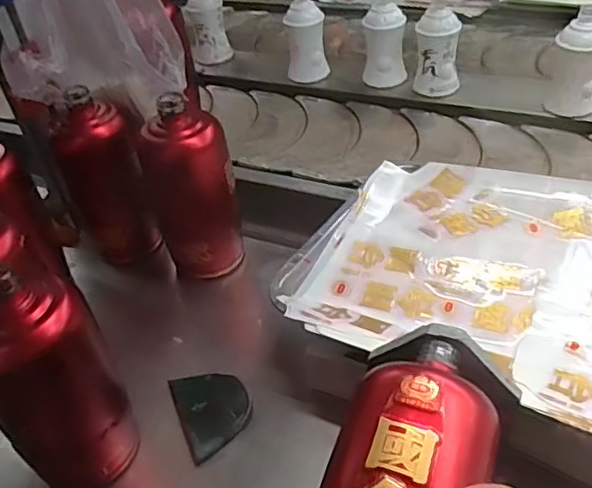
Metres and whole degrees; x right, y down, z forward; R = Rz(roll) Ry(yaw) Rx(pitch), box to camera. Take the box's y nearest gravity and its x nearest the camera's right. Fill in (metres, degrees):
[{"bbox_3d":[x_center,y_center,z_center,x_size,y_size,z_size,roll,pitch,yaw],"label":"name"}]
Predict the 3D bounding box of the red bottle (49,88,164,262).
[{"bbox_3d":[-0.190,-0.054,0.617,0.076,0.181,0.083,-27,45,-20],"label":"red bottle"}]

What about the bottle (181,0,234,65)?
[{"bbox_3d":[-0.138,-0.337,0.915,0.063,0.122,0.049,-13,41,-5],"label":"bottle"}]

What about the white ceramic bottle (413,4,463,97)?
[{"bbox_3d":[0.182,-0.239,0.770,0.059,0.116,0.049,11,44,20],"label":"white ceramic bottle"}]

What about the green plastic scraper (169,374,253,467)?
[{"bbox_3d":[-0.068,0.133,0.490,0.056,0.013,0.078,-19,42,-14],"label":"green plastic scraper"}]

